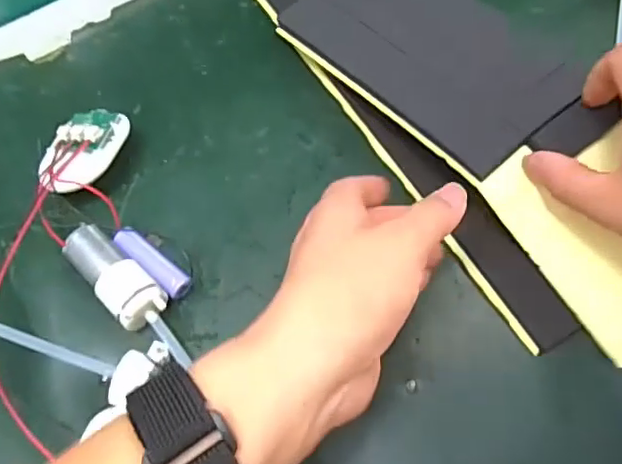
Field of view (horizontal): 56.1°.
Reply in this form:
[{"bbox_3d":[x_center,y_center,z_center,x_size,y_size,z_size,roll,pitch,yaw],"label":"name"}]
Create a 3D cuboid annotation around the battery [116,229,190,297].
[{"bbox_3d":[-0.088,0.017,0.322,0.051,0.016,0.014,36,73,16],"label":"battery"}]

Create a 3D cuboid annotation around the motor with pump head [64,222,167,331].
[{"bbox_3d":[-0.105,0.025,0.315,0.064,0.025,0.026,42,74,17],"label":"motor with pump head"}]

